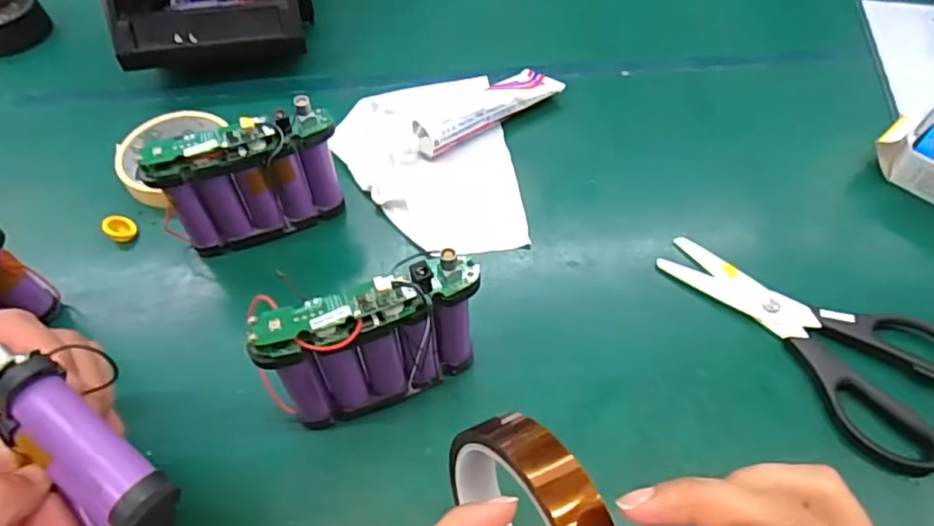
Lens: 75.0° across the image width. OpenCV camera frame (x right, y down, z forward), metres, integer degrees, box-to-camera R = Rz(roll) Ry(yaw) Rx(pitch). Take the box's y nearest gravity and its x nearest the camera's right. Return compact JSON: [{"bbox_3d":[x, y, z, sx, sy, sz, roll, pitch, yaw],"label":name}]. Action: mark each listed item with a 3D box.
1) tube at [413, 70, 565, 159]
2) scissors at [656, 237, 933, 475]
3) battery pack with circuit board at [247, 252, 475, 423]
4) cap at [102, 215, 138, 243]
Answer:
[{"bbox_3d":[0.014,-0.131,0.496,0.135,0.023,0.041,-30,60,-19],"label":"tube"},{"bbox_3d":[0.222,0.035,0.384,0.095,0.014,0.188,-32,61,-20],"label":"scissors"},{"bbox_3d":[-0.048,0.044,0.333,0.118,0.099,0.035,-18,57,-12],"label":"battery pack with circuit board"},{"bbox_3d":[-0.254,-0.027,0.443,0.022,0.013,0.020,0,55,0],"label":"cap"}]

